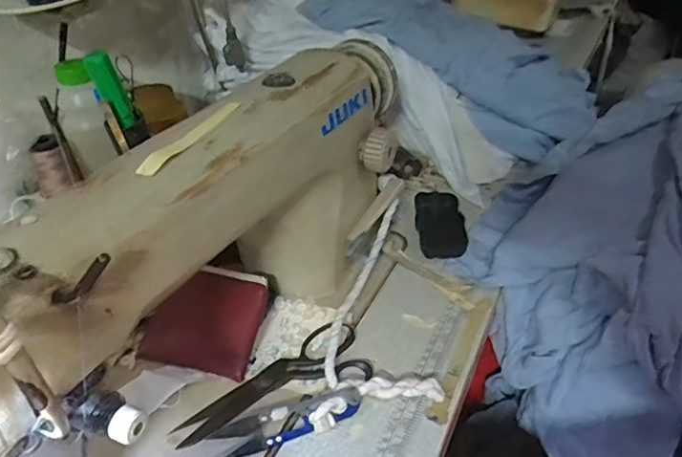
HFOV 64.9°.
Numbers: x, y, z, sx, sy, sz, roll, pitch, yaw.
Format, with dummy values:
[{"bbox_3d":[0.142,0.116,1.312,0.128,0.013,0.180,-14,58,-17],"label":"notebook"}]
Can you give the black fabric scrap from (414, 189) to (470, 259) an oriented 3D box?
[{"bbox_3d":[0.115,-0.007,0.627,0.053,0.024,0.119,1,36,5],"label":"black fabric scrap"}]

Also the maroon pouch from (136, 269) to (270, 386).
[{"bbox_3d":[-0.125,0.080,0.488,0.100,0.012,0.092,9,70,9],"label":"maroon pouch"}]

